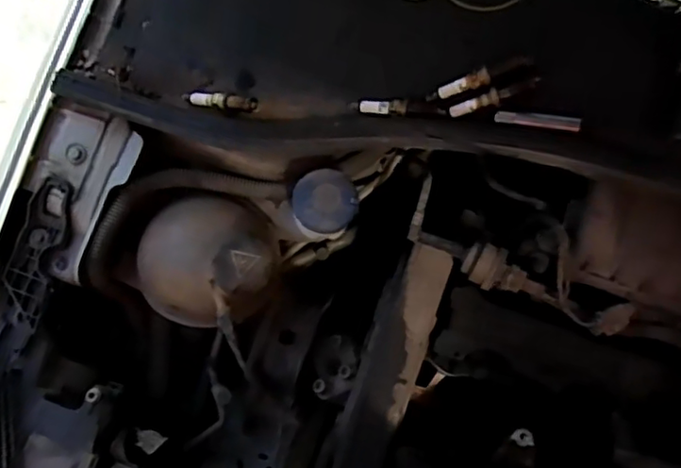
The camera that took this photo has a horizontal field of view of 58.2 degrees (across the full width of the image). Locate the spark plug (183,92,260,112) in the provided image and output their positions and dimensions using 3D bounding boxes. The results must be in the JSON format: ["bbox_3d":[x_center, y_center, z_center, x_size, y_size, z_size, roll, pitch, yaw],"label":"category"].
[{"bbox_3d":[-0.107,-0.116,0.533,0.072,0.011,0.015,10,76,20],"label":"spark plug"}]

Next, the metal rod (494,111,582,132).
[{"bbox_3d":[0.153,-0.088,0.474,0.063,0.004,0.010,8,104,9],"label":"metal rod"}]

